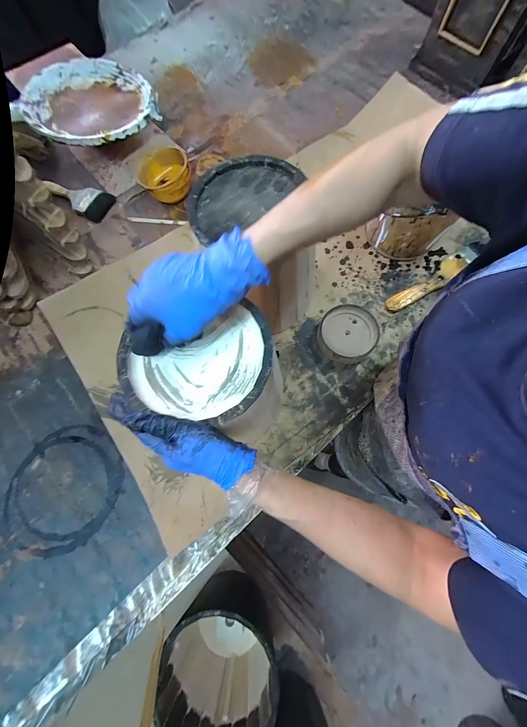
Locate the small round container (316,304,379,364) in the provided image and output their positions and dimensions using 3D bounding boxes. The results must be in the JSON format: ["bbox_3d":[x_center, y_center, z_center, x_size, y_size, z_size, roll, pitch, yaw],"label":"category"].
[{"bbox_3d":[0.161,-0.056,0.507,0.107,0.036,0.104,0,73,0],"label":"small round container"}]

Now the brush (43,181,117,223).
[{"bbox_3d":[-0.441,-0.396,0.616,0.168,0.017,0.076,24,75,7],"label":"brush"}]

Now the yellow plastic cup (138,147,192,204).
[{"bbox_3d":[-0.222,-0.422,0.601,0.110,0.058,0.105,0,73,0],"label":"yellow plastic cup"}]

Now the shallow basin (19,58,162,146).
[{"bbox_3d":[-0.416,-0.632,0.636,0.287,0.039,0.293,-42,78,-10],"label":"shallow basin"}]

